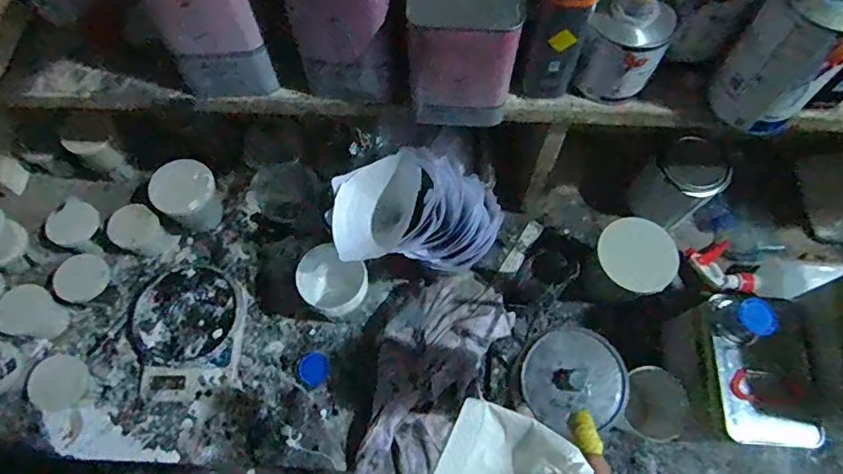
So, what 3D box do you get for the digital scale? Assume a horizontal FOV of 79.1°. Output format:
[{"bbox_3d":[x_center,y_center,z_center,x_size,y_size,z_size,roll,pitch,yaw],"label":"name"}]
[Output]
[{"bbox_3d":[-0.348,0.140,0.766,0.161,0.047,0.198,2,64,1],"label":"digital scale"}]

